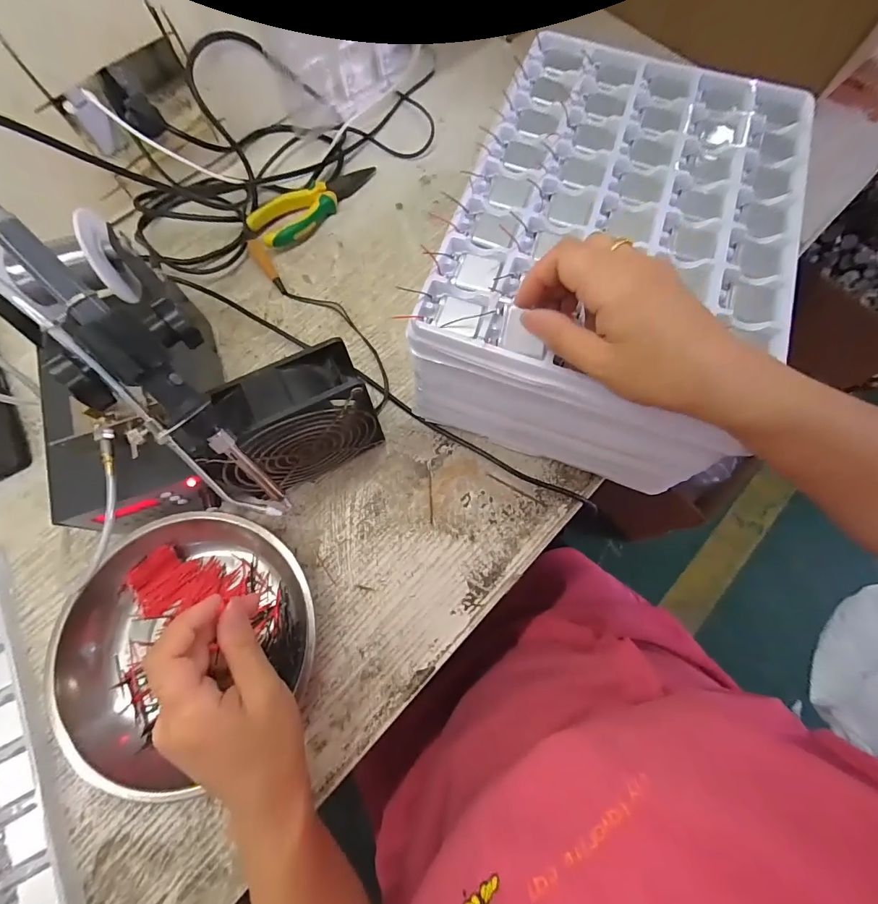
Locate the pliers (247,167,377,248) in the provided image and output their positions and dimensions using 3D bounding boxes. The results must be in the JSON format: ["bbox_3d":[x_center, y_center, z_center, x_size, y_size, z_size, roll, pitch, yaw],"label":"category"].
[{"bbox_3d":[-0.130,-0.272,0.450,0.150,0.022,0.046,-38,78,-12],"label":"pliers"}]

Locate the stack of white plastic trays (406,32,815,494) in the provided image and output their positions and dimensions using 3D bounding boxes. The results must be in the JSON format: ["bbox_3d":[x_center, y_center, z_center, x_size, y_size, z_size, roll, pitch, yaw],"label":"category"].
[{"bbox_3d":[0.135,-0.158,0.350,0.228,0.119,0.308,19,73,4],"label":"stack of white plastic trays"}]

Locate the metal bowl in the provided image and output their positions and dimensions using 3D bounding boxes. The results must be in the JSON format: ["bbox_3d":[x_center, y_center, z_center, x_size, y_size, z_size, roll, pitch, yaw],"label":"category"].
[{"bbox_3d":[-0.191,0.137,0.313,0.181,0.040,0.168,-41,78,-13],"label":"metal bowl"}]

